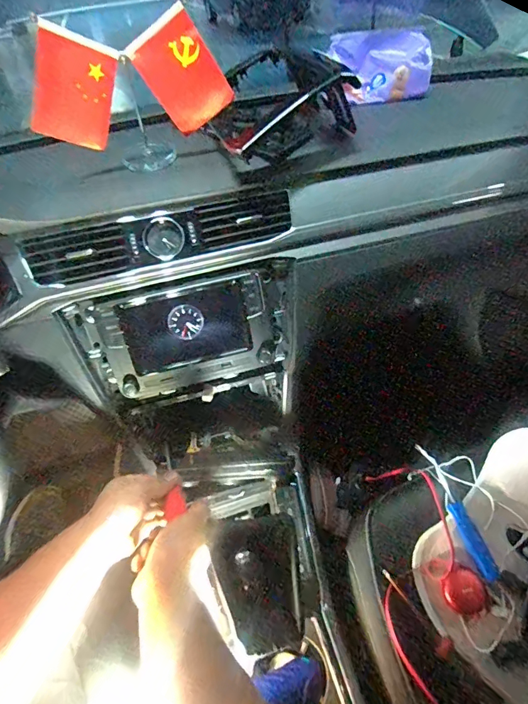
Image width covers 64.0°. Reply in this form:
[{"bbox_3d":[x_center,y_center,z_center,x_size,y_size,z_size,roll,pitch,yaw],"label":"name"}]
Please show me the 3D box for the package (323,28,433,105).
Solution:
[{"bbox_3d":[0.170,-0.428,0.634,0.143,0.076,0.074,-10,44,-4],"label":"package"}]

